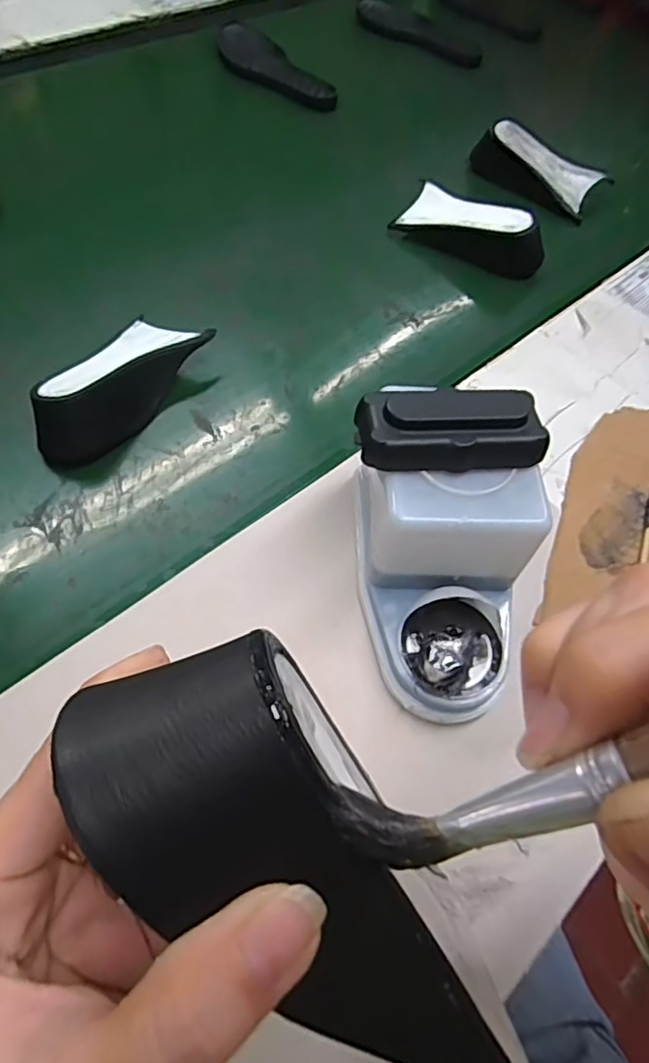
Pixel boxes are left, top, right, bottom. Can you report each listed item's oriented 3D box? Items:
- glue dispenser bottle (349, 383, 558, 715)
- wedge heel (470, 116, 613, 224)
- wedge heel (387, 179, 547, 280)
[{"bbox_3d":[0.074,0.005,0.362,0.108,0.122,0.166,0,59,-5],"label":"glue dispenser bottle"},{"bbox_3d":[0.261,-0.451,0.727,0.151,0.049,0.056,35,62,16],"label":"wedge heel"},{"bbox_3d":[0.165,-0.339,0.651,0.169,0.047,0.068,35,62,16],"label":"wedge heel"}]

